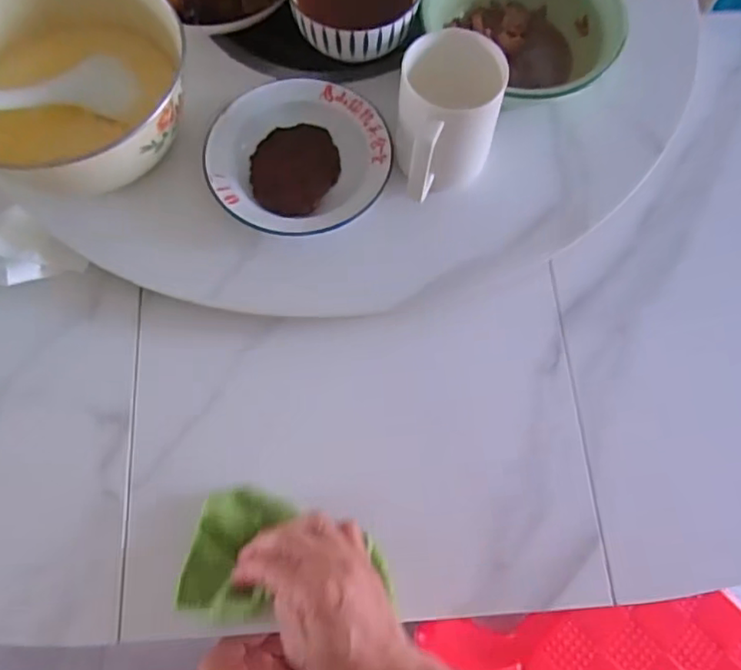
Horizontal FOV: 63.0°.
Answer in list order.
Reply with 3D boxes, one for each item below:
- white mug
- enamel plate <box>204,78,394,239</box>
[{"bbox_3d":[0.057,-0.158,0.468,0.077,0.103,0.103,15,69,4],"label":"white mug"},{"bbox_3d":[-0.060,-0.155,0.519,0.151,0.019,0.144,0,68,-1],"label":"enamel plate"}]

